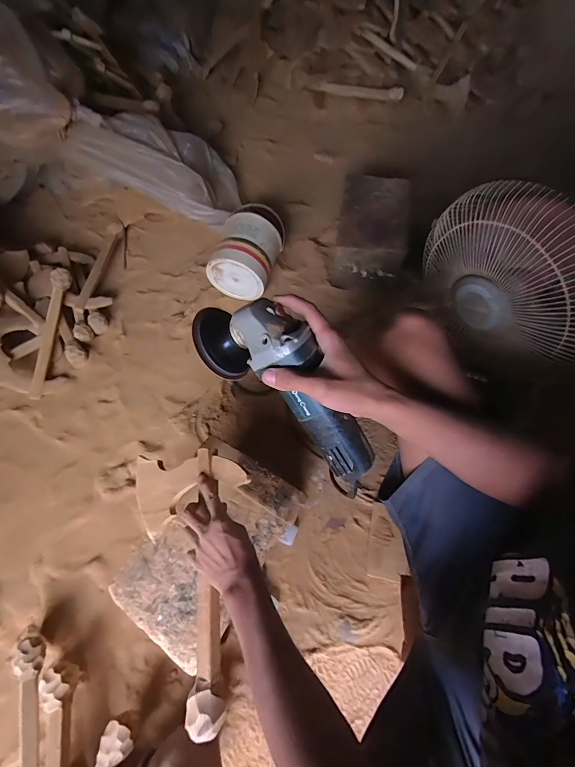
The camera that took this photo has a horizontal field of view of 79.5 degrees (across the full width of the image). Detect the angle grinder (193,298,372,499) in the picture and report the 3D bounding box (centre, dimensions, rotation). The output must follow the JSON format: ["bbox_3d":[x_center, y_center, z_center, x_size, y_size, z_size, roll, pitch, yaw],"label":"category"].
[{"bbox_3d":[0.011,0.011,0.412,0.285,0.091,0.090,47,69,-7],"label":"angle grinder"}]

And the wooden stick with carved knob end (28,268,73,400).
[{"bbox_3d":[-0.680,-0.144,0.990,0.046,0.055,0.379,6,81,4],"label":"wooden stick with carved knob end"}]

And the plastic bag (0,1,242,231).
[{"bbox_3d":[-0.535,-0.770,1.065,0.824,0.226,0.285,15,57,-28],"label":"plastic bag"}]

